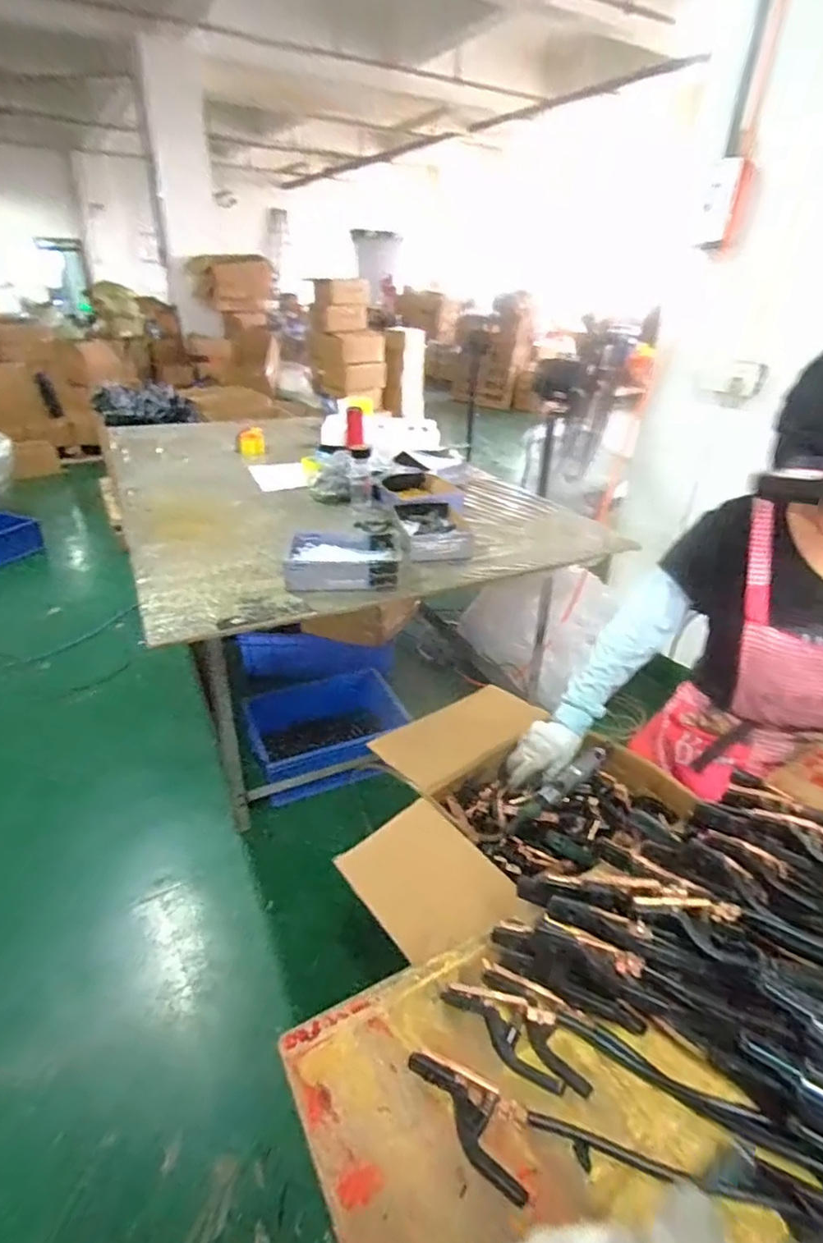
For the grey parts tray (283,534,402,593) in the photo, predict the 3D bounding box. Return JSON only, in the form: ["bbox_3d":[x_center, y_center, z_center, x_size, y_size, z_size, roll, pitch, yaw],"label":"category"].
[{"bbox_3d":[-0.156,-0.140,1.372,0.255,0.067,0.211,0,29,-3],"label":"grey parts tray"}]

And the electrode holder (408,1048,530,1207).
[{"bbox_3d":[0.045,0.398,0.472,0.113,0.015,0.055,17,33,25],"label":"electrode holder"}]

